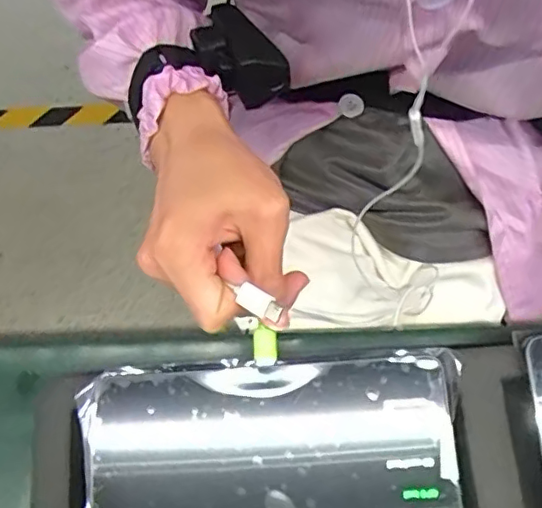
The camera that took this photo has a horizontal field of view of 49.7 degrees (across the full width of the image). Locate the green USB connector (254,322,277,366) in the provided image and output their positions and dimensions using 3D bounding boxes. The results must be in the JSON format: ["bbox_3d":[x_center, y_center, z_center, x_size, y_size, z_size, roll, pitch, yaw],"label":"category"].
[{"bbox_3d":[-0.003,0.044,0.282,0.011,0.004,0.019,1,73,2],"label":"green USB connector"}]

